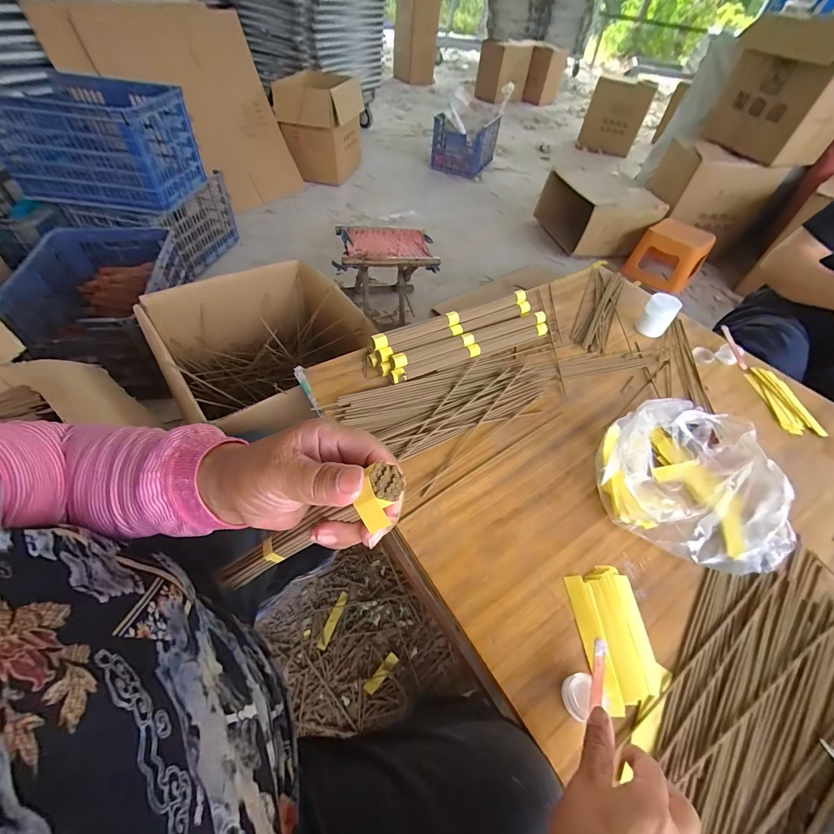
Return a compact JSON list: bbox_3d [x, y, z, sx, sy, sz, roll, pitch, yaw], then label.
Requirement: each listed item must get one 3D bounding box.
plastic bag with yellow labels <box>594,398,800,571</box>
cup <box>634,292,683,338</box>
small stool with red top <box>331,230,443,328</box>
[{"bbox_3d":[0.350,0.073,0.468,0.219,0.097,0.200,1,50,-5],"label":"plastic bag with yellow labels"},{"bbox_3d":[0.460,-0.194,0.714,0.055,0.065,0.053,33,55,20],"label":"cup"},{"bbox_3d":[-0.117,-0.515,1.341,0.343,0.252,0.276,-6,51,-11],"label":"small stool with red top"}]

